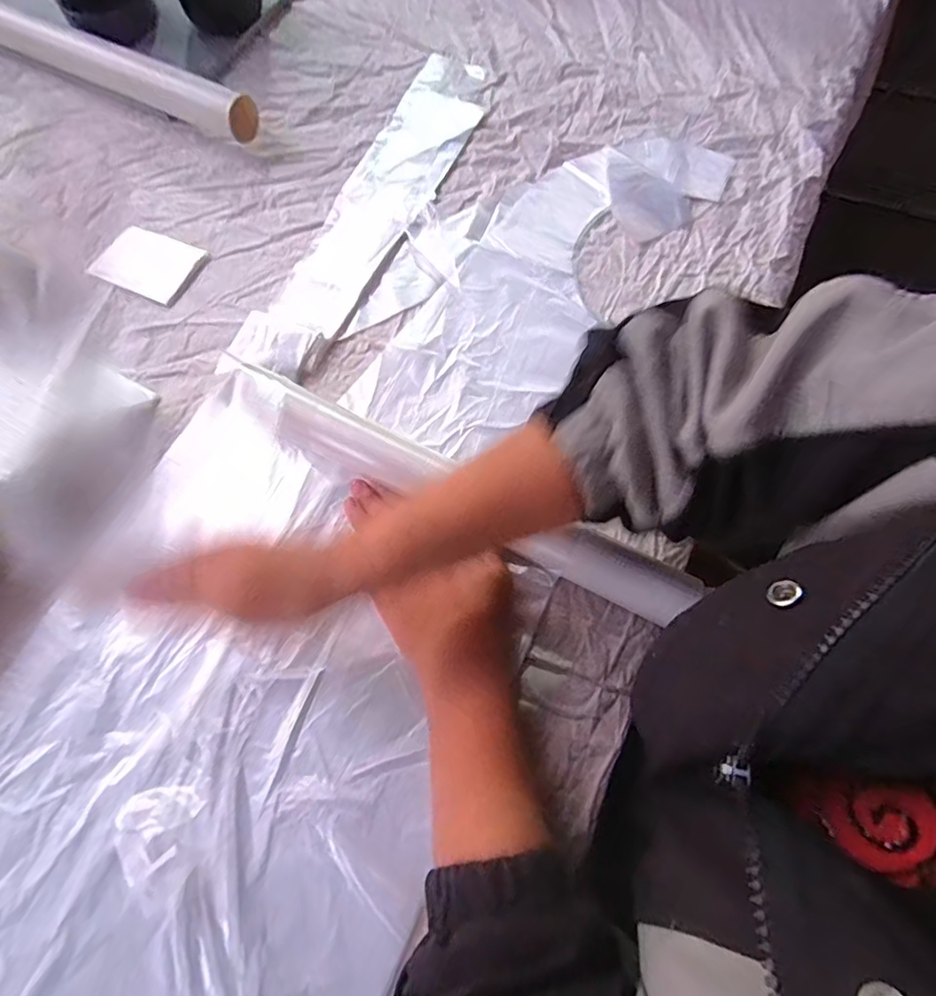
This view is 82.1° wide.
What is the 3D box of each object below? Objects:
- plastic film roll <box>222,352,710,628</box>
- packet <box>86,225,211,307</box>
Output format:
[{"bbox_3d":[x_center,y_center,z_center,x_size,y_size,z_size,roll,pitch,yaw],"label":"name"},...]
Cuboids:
[{"bbox_3d":[-0.018,-0.007,0.384,0.360,0.033,0.040,27,72,8],"label":"plastic film roll"},{"bbox_3d":[-0.283,-0.209,0.478,0.085,0.006,0.065,23,72,8],"label":"packet"}]

